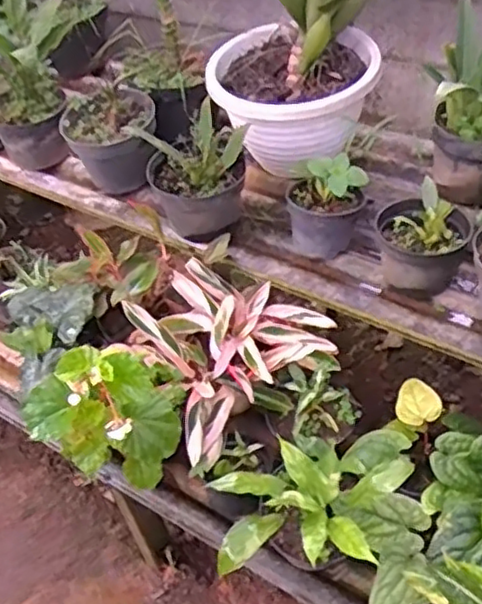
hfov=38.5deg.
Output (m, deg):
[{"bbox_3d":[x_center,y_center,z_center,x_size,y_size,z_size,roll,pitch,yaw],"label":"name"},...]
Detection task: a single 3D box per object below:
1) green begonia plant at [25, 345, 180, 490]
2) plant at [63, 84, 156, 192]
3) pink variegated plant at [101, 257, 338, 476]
[{"bbox_3d":[-0.215,0.181,1.071,0.225,0.244,0.139,-8,45,0],"label":"green begonia plant"},{"bbox_3d":[-0.257,-0.319,1.401,0.184,0.173,0.185,-15,46,-7],"label":"plant"},{"bbox_3d":[-0.041,0.086,1.277,0.338,0.188,0.303,-34,51,-24],"label":"pink variegated plant"}]

